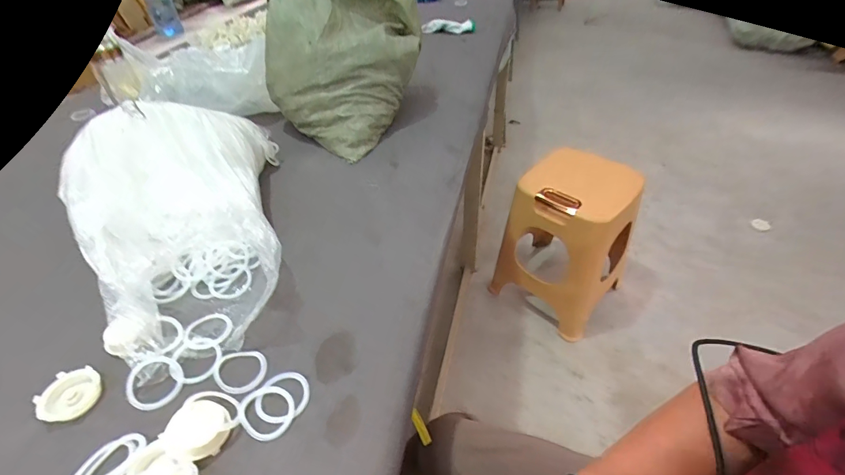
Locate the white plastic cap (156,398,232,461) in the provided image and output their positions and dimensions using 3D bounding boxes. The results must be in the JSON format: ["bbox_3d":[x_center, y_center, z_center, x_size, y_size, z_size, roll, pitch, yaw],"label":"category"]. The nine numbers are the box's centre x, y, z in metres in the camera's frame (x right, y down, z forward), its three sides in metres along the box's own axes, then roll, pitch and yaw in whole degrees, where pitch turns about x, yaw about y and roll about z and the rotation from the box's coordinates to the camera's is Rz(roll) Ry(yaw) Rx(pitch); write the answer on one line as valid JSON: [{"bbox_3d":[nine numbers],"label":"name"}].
[{"bbox_3d":[-0.225,0.196,0.398,0.056,0.026,0.053,-2,42,2],"label":"white plastic cap"}]

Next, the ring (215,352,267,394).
[{"bbox_3d":[-0.214,0.156,0.463,0.063,0.006,0.053,0,42,3],"label":"ring"}]

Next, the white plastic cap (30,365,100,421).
[{"bbox_3d":[-0.396,0.175,0.443,0.058,0.010,0.058,-2,42,2],"label":"white plastic cap"}]

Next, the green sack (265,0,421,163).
[{"bbox_3d":[-0.173,-0.384,0.871,0.249,0.252,0.315,18,46,22],"label":"green sack"}]

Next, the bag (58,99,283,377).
[{"bbox_3d":[-0.362,-0.046,0.584,0.269,0.174,0.467,-15,43,-13],"label":"bag"}]

